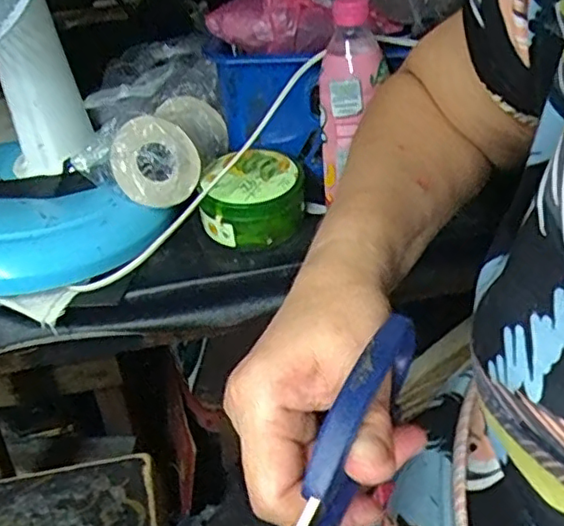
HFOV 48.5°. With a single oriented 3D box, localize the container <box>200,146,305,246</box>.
[{"bbox_3d":[-0.029,-0.065,0.617,0.097,0.067,0.078,-4,33,-1],"label":"container"}]

